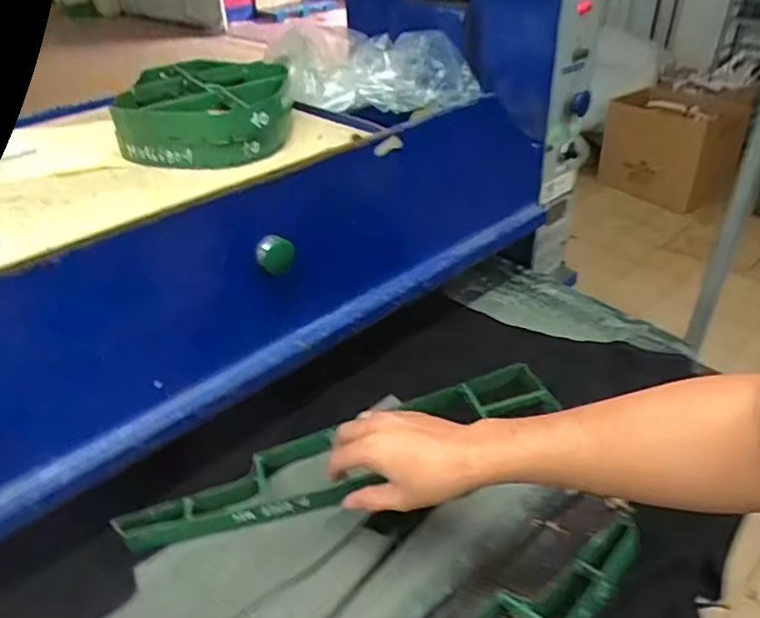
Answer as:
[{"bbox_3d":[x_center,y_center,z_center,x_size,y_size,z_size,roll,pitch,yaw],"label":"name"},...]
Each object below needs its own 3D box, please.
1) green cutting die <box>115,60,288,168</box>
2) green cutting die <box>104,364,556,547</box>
[{"bbox_3d":[-0.207,-0.248,0.722,0.187,0.062,0.253,-5,35,-2],"label":"green cutting die"},{"bbox_3d":[-0.027,0.161,0.656,0.485,0.037,0.103,-18,38,-18],"label":"green cutting die"}]

